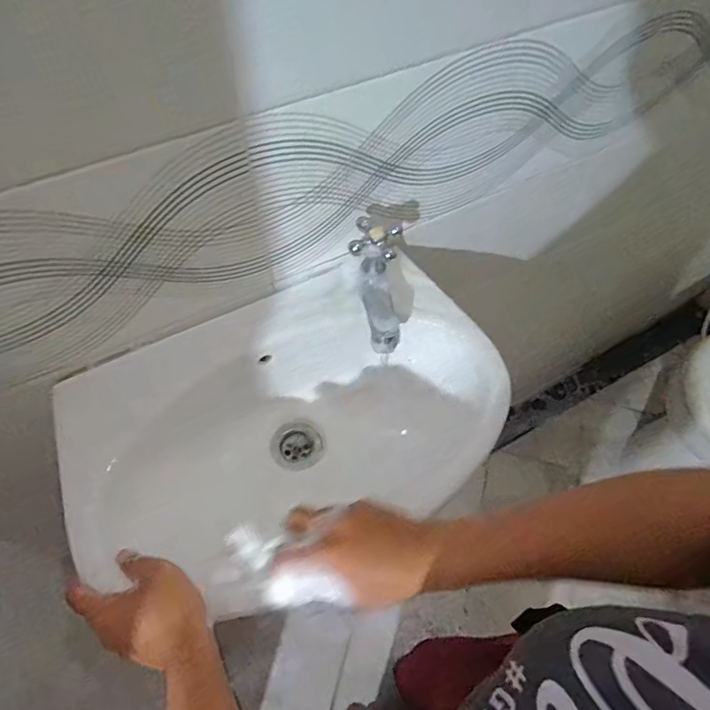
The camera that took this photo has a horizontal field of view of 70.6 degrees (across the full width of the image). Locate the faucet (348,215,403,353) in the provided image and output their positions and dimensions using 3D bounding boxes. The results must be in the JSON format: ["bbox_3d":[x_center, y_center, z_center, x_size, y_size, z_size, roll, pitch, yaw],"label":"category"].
[{"bbox_3d":[0.021,-0.073,0.513,0.049,0.072,0.117,1,57,0],"label":"faucet"}]

